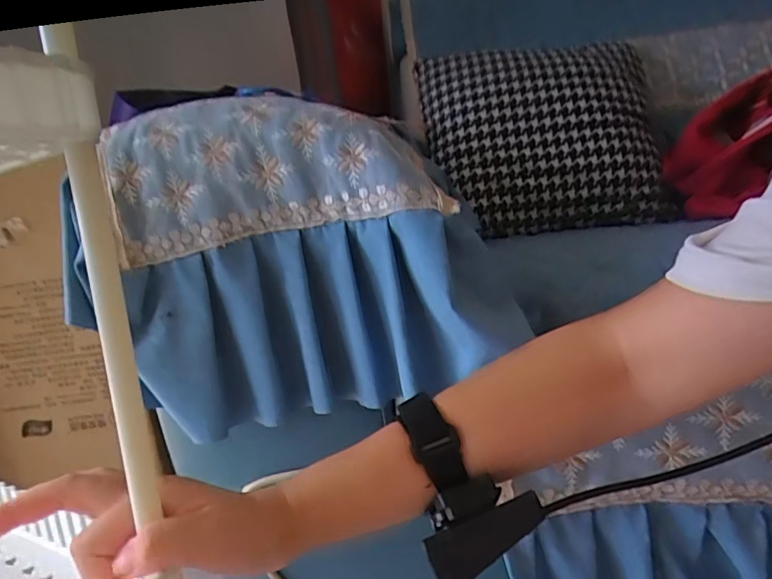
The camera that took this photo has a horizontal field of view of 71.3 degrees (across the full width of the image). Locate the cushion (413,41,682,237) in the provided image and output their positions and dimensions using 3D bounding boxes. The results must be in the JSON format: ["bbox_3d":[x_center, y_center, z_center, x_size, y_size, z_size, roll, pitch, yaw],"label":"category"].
[{"bbox_3d":[0.238,-0.238,0.806,0.340,0.310,0.048,-7,-16,-1],"label":"cushion"}]

